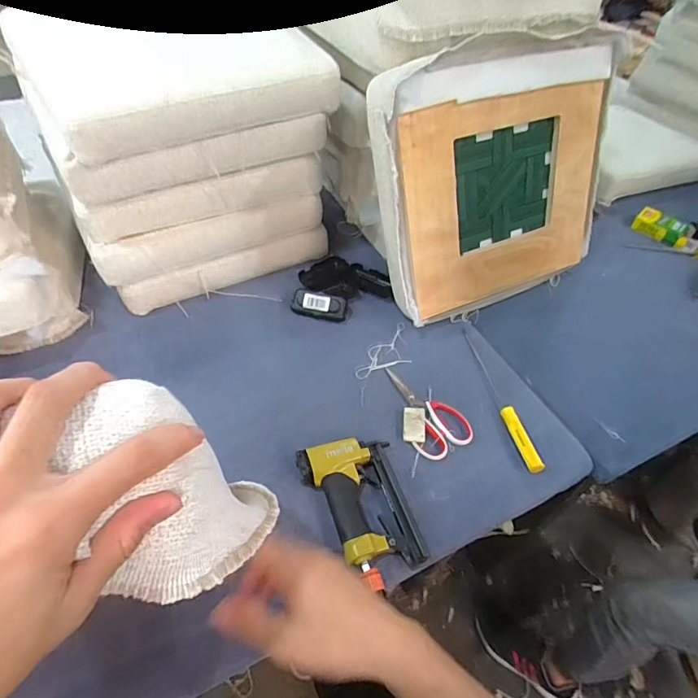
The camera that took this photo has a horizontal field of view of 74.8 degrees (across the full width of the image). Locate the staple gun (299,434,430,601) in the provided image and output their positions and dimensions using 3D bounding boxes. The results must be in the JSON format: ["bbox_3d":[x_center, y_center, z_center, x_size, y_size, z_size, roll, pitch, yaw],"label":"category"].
[{"bbox_3d":[0.021,0.225,0.643,0.137,0.039,0.200,-14,52,-15],"label":"staple gun"}]

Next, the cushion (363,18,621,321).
[{"bbox_3d":[0.294,-0.319,0.861,0.515,0.459,0.090,-23,33,-19],"label":"cushion"}]

